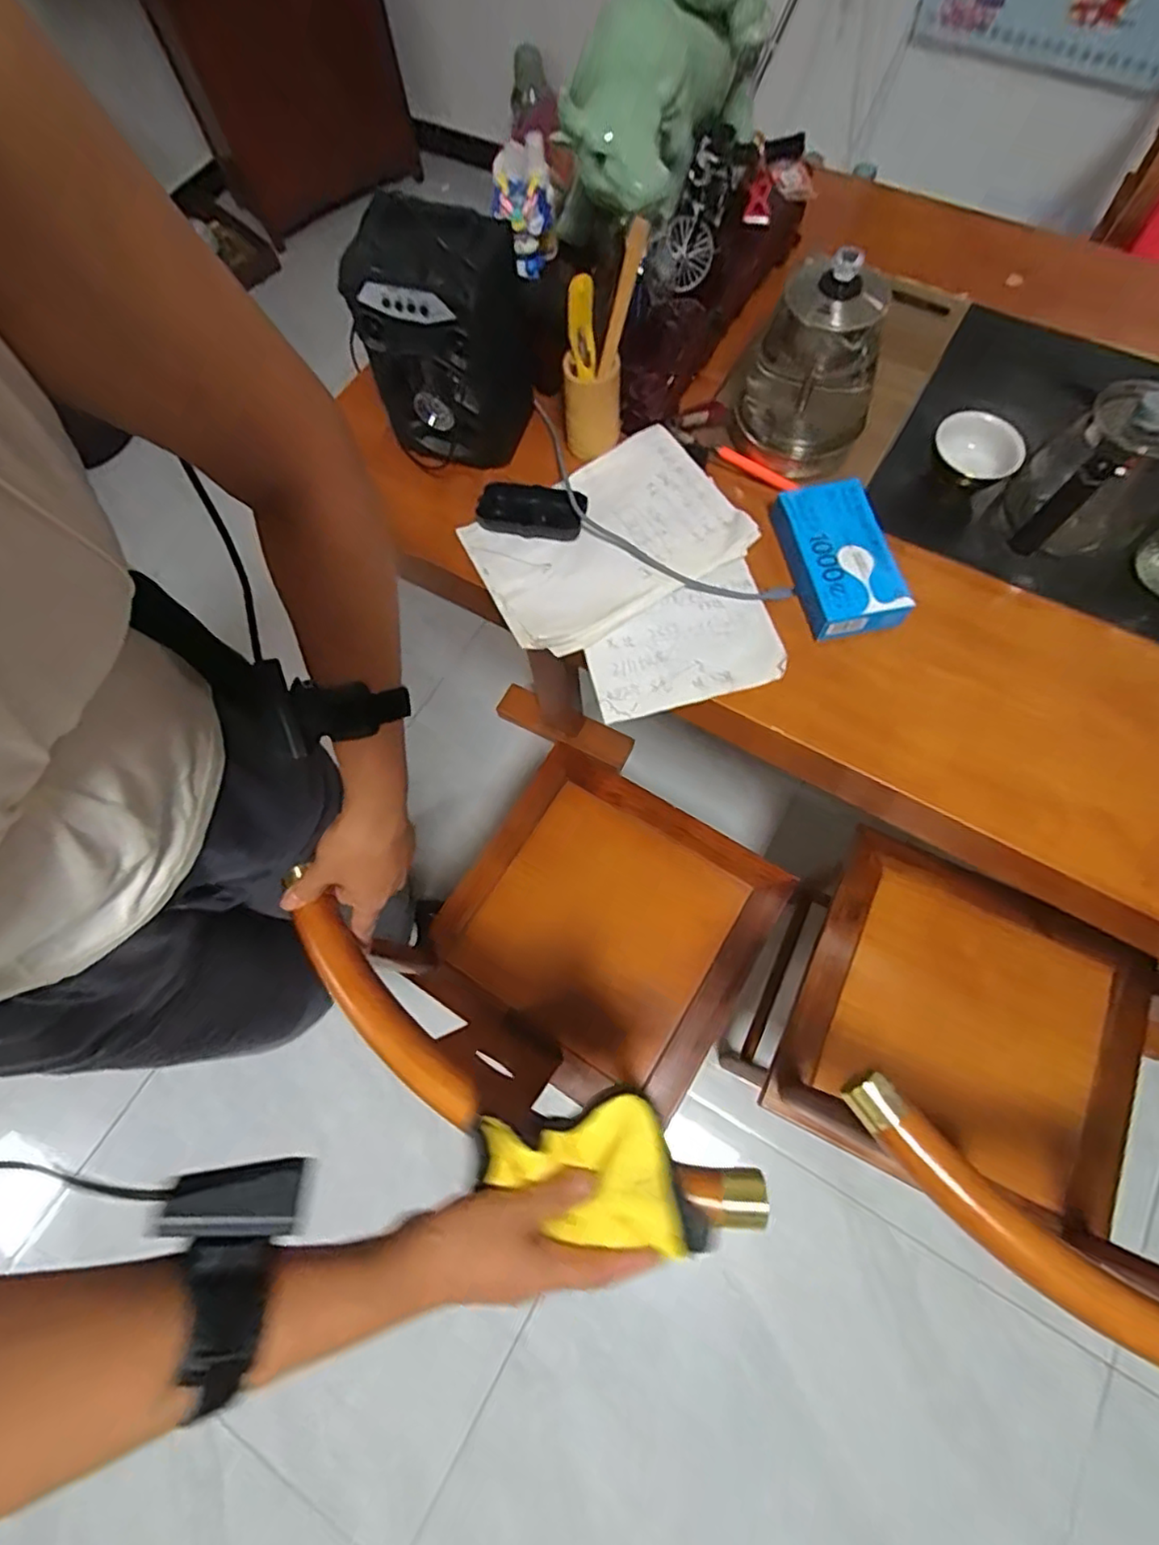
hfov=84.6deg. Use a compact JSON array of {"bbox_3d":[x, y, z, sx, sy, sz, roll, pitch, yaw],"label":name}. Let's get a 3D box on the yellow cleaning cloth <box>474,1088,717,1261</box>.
[{"bbox_3d":[0.014,0.251,0.407,0.154,0.047,0.086,10,71,6],"label":"yellow cleaning cloth"}]

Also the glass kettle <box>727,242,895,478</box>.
[{"bbox_3d":[0.231,-0.405,0.629,0.132,0.145,0.116,24,73,10],"label":"glass kettle"}]

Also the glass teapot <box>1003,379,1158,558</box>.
[{"bbox_3d":[0.482,-0.273,0.604,0.113,0.132,0.155,40,76,15],"label":"glass teapot"}]

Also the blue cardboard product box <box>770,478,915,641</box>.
[{"bbox_3d":[0.257,-0.214,0.630,0.097,0.037,0.163,-9,70,-1],"label":"blue cardboard product box"}]

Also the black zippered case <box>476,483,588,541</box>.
[{"bbox_3d":[-0.051,-0.272,0.663,0.112,0.024,0.050,13,71,7],"label":"black zippered case"}]

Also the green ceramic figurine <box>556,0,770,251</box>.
[{"bbox_3d":[0.070,-0.623,0.513,0.098,0.216,0.234,27,73,11],"label":"green ceramic figurine"}]

